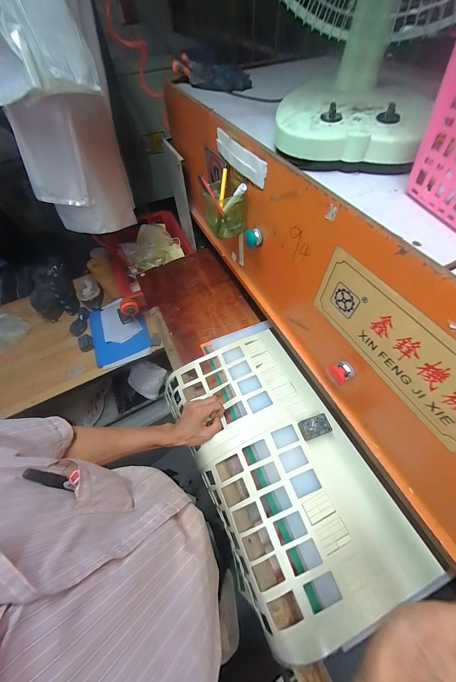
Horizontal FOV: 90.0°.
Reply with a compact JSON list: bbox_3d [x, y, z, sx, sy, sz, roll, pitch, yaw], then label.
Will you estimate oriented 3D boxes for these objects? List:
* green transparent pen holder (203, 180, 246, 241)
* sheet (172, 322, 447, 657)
[{"bbox_3d":[-0.008,-0.289,0.502,0.074,0.093,0.095,-18,57,-14],"label":"green transparent pen holder"},{"bbox_3d":[0.103,0.242,0.515,0.333,0.088,0.555,-19,58,-15],"label":"sheet"}]

